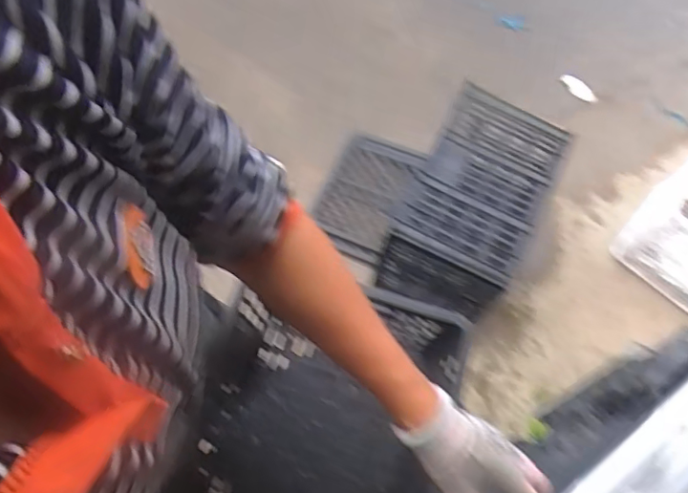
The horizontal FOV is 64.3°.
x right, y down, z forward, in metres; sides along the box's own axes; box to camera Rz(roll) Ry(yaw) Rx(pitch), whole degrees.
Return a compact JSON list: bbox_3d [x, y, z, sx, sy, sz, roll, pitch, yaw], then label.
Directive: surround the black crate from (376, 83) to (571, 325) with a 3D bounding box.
[{"bbox_3d":[0.318,-0.089,1.397,0.295,0.243,0.523,25,69,7],"label":"black crate"}]

